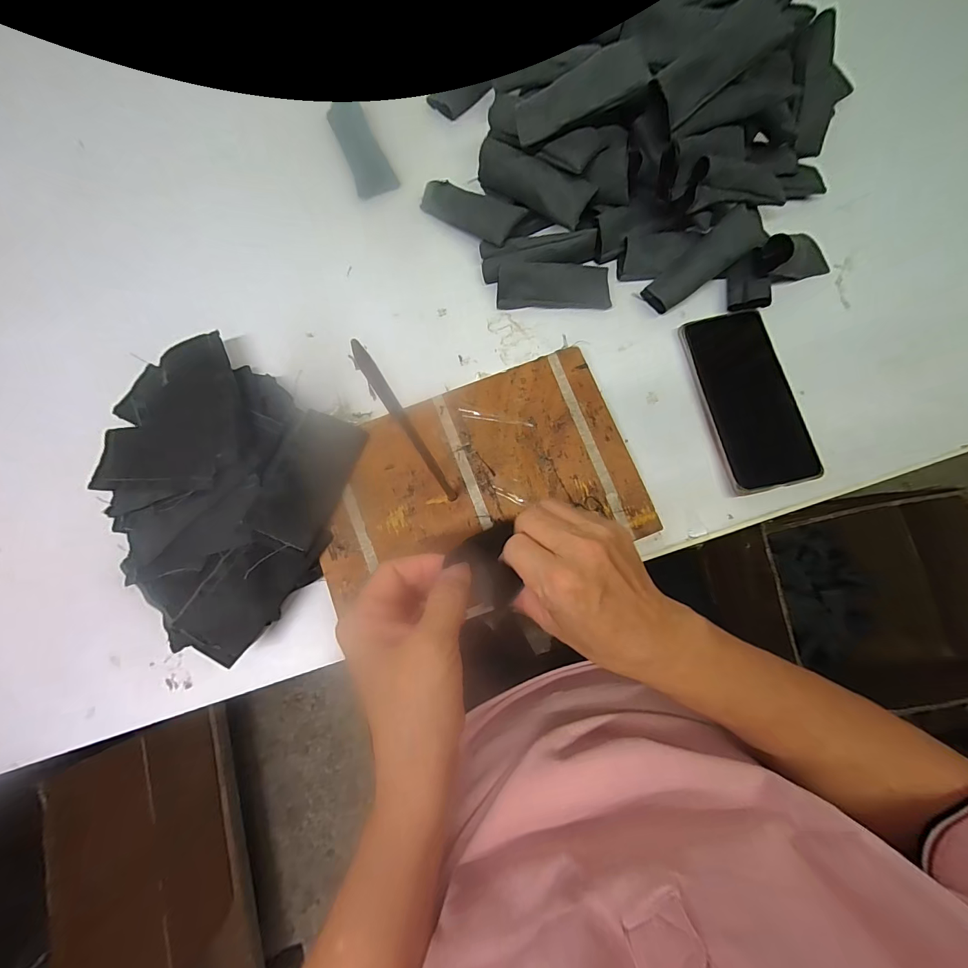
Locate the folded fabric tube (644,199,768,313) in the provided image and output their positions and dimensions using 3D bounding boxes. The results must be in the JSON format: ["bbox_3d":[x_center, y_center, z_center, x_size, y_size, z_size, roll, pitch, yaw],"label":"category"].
[{"bbox_3d":[0.199,-0.199,0.365,0.114,0.022,0.036,-38,81,12],"label":"folded fabric tube"}]

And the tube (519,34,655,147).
[{"bbox_3d":[0.074,-0.308,0.322,0.100,0.008,0.043,-17,79,17],"label":"tube"}]

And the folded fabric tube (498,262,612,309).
[{"bbox_3d":[0.065,-0.182,0.373,0.103,0.030,0.041,-4,80,0],"label":"folded fabric tube"}]

